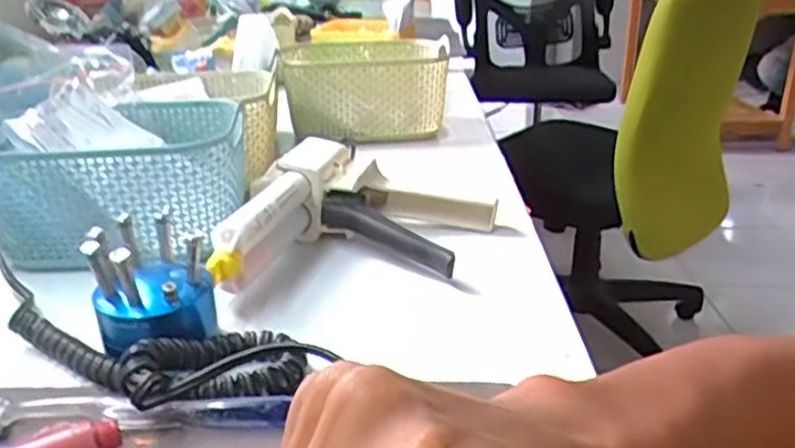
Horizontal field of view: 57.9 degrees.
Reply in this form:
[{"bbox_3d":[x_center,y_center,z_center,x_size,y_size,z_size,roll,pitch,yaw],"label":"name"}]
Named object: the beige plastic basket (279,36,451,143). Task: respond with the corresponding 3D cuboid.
[{"bbox_3d":[-0.032,-0.146,0.768,0.161,0.080,0.156,0,23,2],"label":"beige plastic basket"}]

